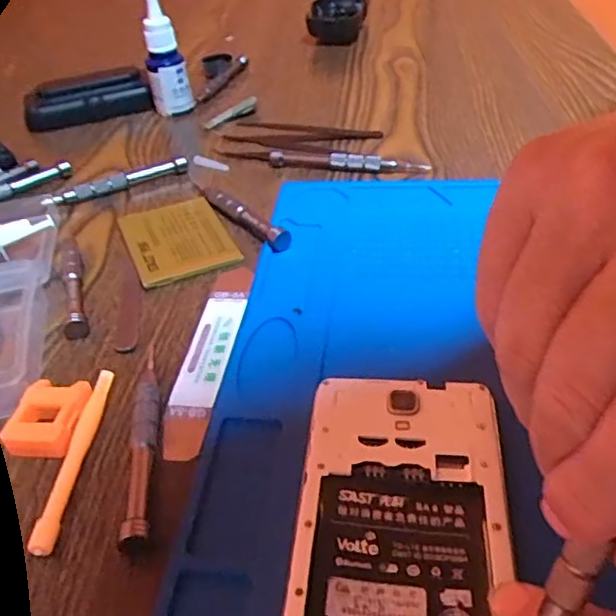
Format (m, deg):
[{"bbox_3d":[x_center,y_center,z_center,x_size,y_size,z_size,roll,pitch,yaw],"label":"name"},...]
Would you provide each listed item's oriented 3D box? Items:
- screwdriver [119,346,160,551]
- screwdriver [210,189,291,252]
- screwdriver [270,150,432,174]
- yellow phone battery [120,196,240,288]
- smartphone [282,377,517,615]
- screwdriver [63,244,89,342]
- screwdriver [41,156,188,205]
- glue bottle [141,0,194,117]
[{"bbox_3d":[-0.065,0.049,0.252,0.010,0.009,0.103,-8,40,-3],"label":"screwdriver"},{"bbox_3d":[-0.035,-0.055,0.372,0.010,0.012,0.074,-27,44,-24],"label":"screwdriver"},{"bbox_3d":[0.025,-0.096,0.416,0.105,0.009,0.012,8,42,15],"label":"screwdriver"},{"bbox_3d":[-0.075,-0.041,0.364,0.055,0.007,0.074,-19,42,-16],"label":"yellow phone battery"},{"bbox_3d":[0.030,0.077,0.204,0.068,0.005,0.139,2,41,8],"label":"smartphone"},{"bbox_3d":[-0.123,-0.013,0.333,0.011,0.010,0.083,-14,41,-10],"label":"screwdriver"},{"bbox_3d":[-0.125,-0.083,0.417,0.094,0.011,0.005,-19,42,-16],"label":"screwdriver"},{"bbox_3d":[-0.111,-0.200,0.490,0.029,0.089,0.024,-9,40,-5],"label":"glue bottle"}]

